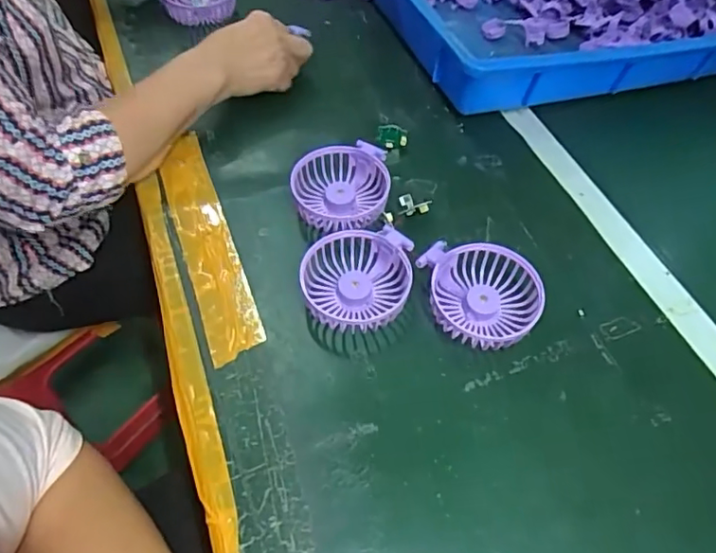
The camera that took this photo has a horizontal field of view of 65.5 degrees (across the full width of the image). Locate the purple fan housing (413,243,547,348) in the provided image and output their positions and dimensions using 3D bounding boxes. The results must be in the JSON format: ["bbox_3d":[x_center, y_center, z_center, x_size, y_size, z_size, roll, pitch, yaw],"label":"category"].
[{"bbox_3d":[0.107,0.010,0.466,0.092,0.031,0.095,-21,58,-16],"label":"purple fan housing"}]

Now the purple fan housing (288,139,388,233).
[{"bbox_3d":[-0.014,-0.081,0.527,0.097,0.036,0.082,-11,56,-10],"label":"purple fan housing"}]

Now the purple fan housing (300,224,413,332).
[{"bbox_3d":[-0.001,0.003,0.471,0.087,0.037,0.087,7,54,-1],"label":"purple fan housing"}]

